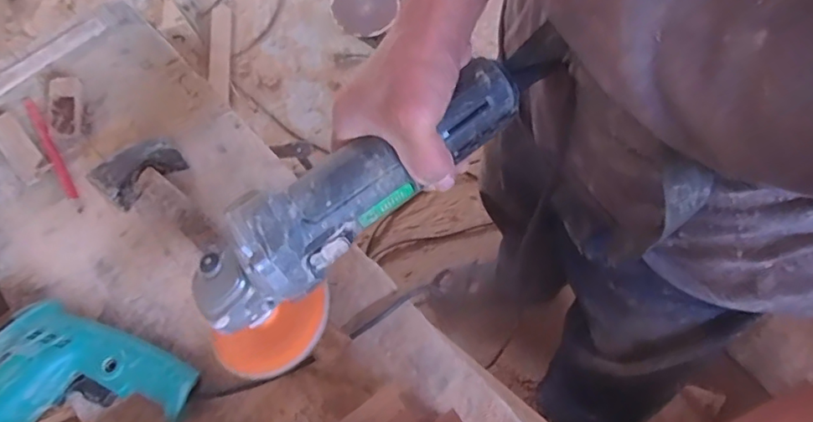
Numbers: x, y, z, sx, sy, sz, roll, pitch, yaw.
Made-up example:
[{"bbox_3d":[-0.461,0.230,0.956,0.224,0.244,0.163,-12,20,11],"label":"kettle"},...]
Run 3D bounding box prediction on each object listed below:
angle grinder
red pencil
[{"bbox_3d":[-0.022,-0.012,0.391,0.318,0.083,0.080,-41,72,1],"label":"angle grinder"},{"bbox_3d":[-0.404,-0.071,0.645,0.013,0.008,0.182,-33,70,-11],"label":"red pencil"}]

